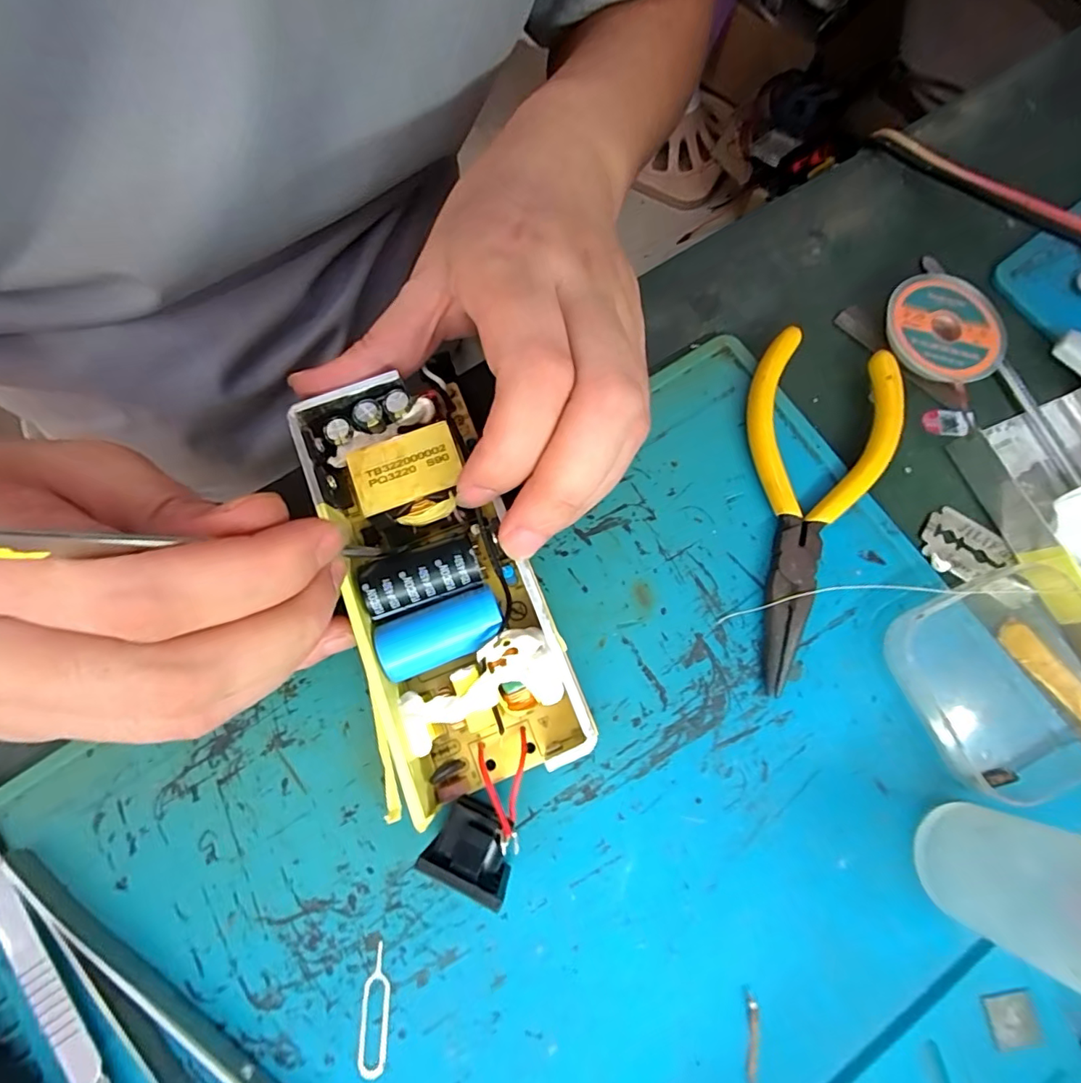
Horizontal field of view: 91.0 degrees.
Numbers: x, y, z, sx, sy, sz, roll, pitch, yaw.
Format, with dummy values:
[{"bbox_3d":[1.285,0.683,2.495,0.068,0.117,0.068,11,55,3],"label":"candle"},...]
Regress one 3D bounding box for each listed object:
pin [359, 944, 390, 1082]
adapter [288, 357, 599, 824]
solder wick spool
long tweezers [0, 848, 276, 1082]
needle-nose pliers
[{"bbox_3d":[-0.047,0.134,0.152,0.008,0.004,0.033,1,75,-1],"label":"pin"},{"bbox_3d":[-0.034,0.009,0.168,0.057,0.025,0.133,-20,80,-6],"label":"adapter"},{"bbox_3d":[0.153,-0.080,0.205,0.040,0.013,0.048,-3,75,-2],"label":"solder wick spool"},{"bbox_3d":[-0.097,0.141,0.146,0.151,0.009,0.026,42,78,9],"label":"long tweezers"},{"bbox_3d":[0.093,-0.013,0.187,0.051,0.014,0.126,15,76,3],"label":"needle-nose pliers"}]

